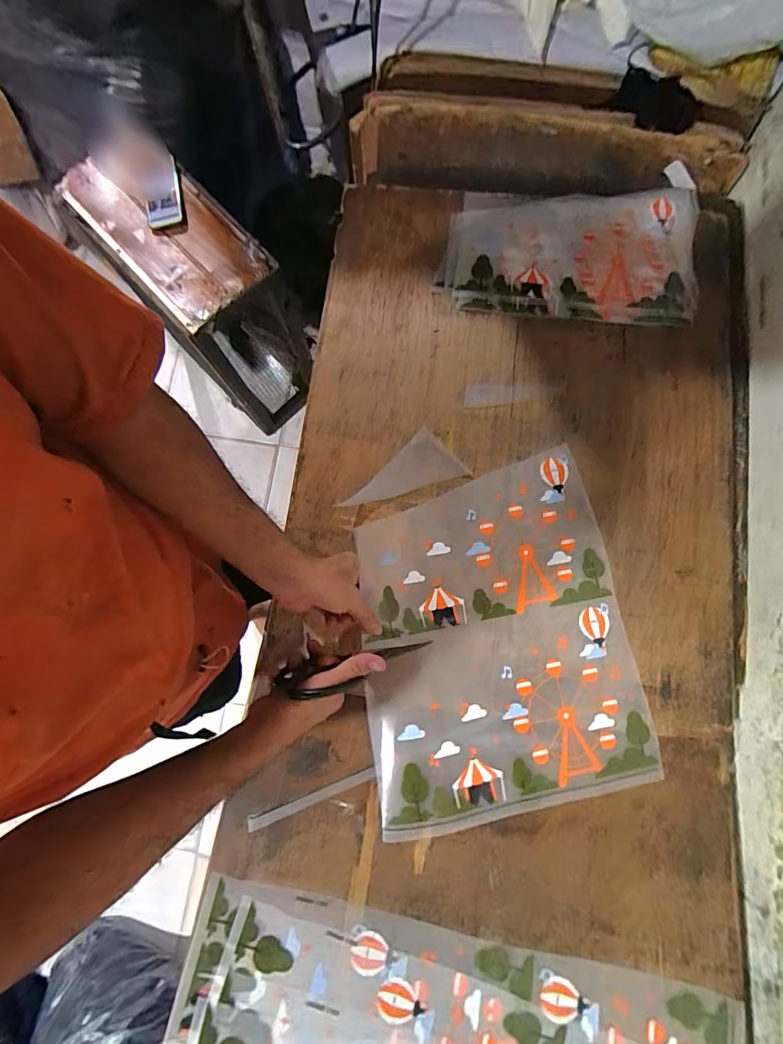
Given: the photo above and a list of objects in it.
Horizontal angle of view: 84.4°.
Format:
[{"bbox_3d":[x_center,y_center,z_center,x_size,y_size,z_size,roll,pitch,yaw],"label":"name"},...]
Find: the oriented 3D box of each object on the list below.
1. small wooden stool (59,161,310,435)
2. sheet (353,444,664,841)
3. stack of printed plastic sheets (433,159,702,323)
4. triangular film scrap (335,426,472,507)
[{"bbox_3d":[-0.458,-0.542,1.168,0.466,0.571,0.244,42,82,7],"label":"small wooden stool"},{"bbox_3d":[0.128,0.137,0.543,0.341,0.063,0.416,-11,80,-1],"label":"sheet"},{"bbox_3d":[0.275,-0.429,0.670,0.388,0.009,0.259,2,80,1],"label":"stack of printed plastic sheets"},{"bbox_3d":[0.021,-0.051,0.603,0.160,0.010,0.088,-43,84,-6],"label":"triangular film scrap"}]

